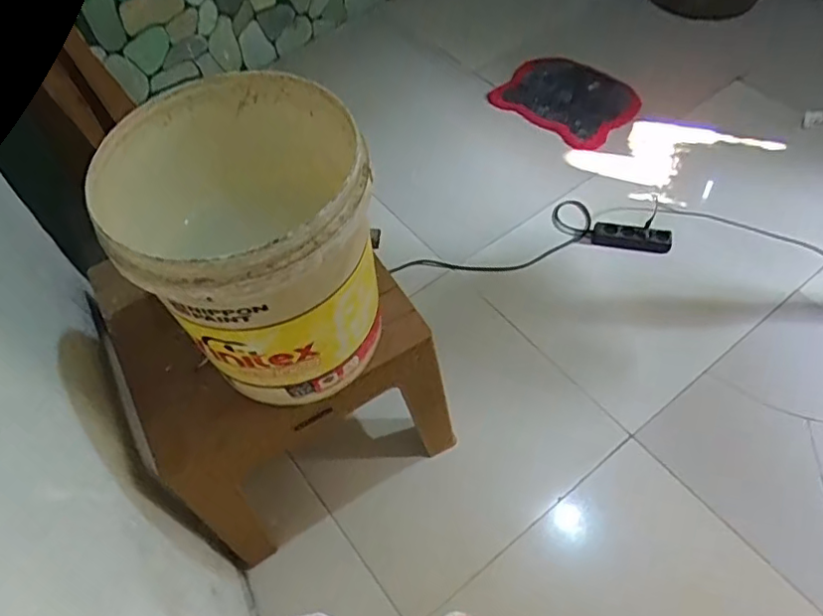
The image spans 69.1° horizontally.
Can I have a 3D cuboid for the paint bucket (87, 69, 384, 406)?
[{"bbox_3d":[-0.188,-0.066,0.791,0.282,0.345,0.288,-3,55,4],"label":"paint bucket"}]

